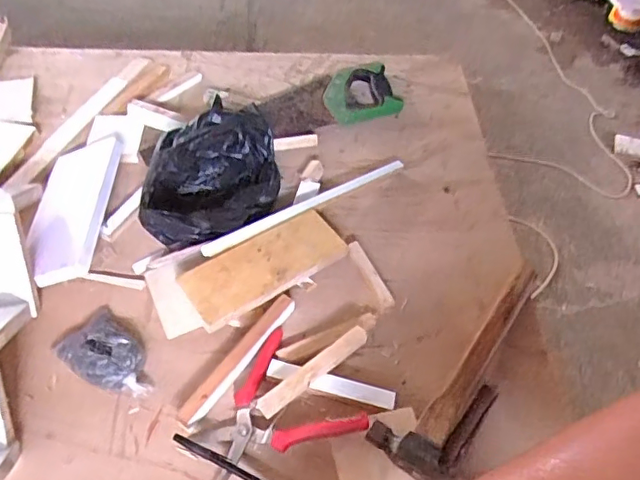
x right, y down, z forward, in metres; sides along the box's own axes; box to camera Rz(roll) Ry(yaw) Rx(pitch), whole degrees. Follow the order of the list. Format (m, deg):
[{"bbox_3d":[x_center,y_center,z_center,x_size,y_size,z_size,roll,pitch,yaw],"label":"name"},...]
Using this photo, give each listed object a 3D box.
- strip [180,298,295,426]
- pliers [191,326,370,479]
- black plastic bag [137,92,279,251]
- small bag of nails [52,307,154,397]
[{"bbox_3d":[-0.091,0.131,0.633,0.030,0.014,0.183,29,56,19],"label":"strip"},{"bbox_3d":[-0.057,0.185,0.586,0.151,0.028,0.150,-33,59,-25],"label":"pliers"},{"bbox_3d":[-0.141,-0.082,0.734,0.177,0.113,0.162,-5,51,-8],"label":"black plastic bag"},{"bbox_3d":[-0.240,0.129,0.625,0.128,0.029,0.072,36,59,23],"label":"small bag of nails"}]

